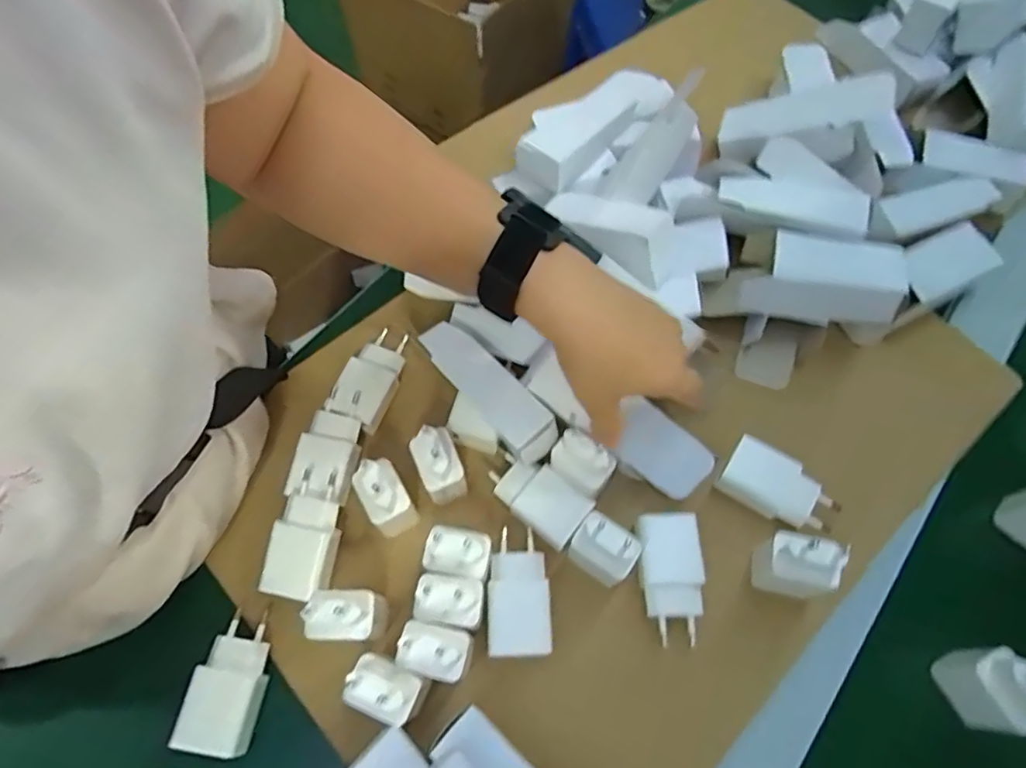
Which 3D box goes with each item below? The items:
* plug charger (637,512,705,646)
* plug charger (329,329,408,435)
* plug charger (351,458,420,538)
[{"bbox_3d":[0.102,0.125,0.390,0.039,0.022,0.077,-2,64,0],"label":"plug charger"},{"bbox_3d":[-0.107,-0.006,0.461,0.036,0.028,0.081,21,66,11],"label":"plug charger"},{"bbox_3d":[-0.085,0.076,0.399,0.027,0.070,0.034,-28,67,-12],"label":"plug charger"}]

